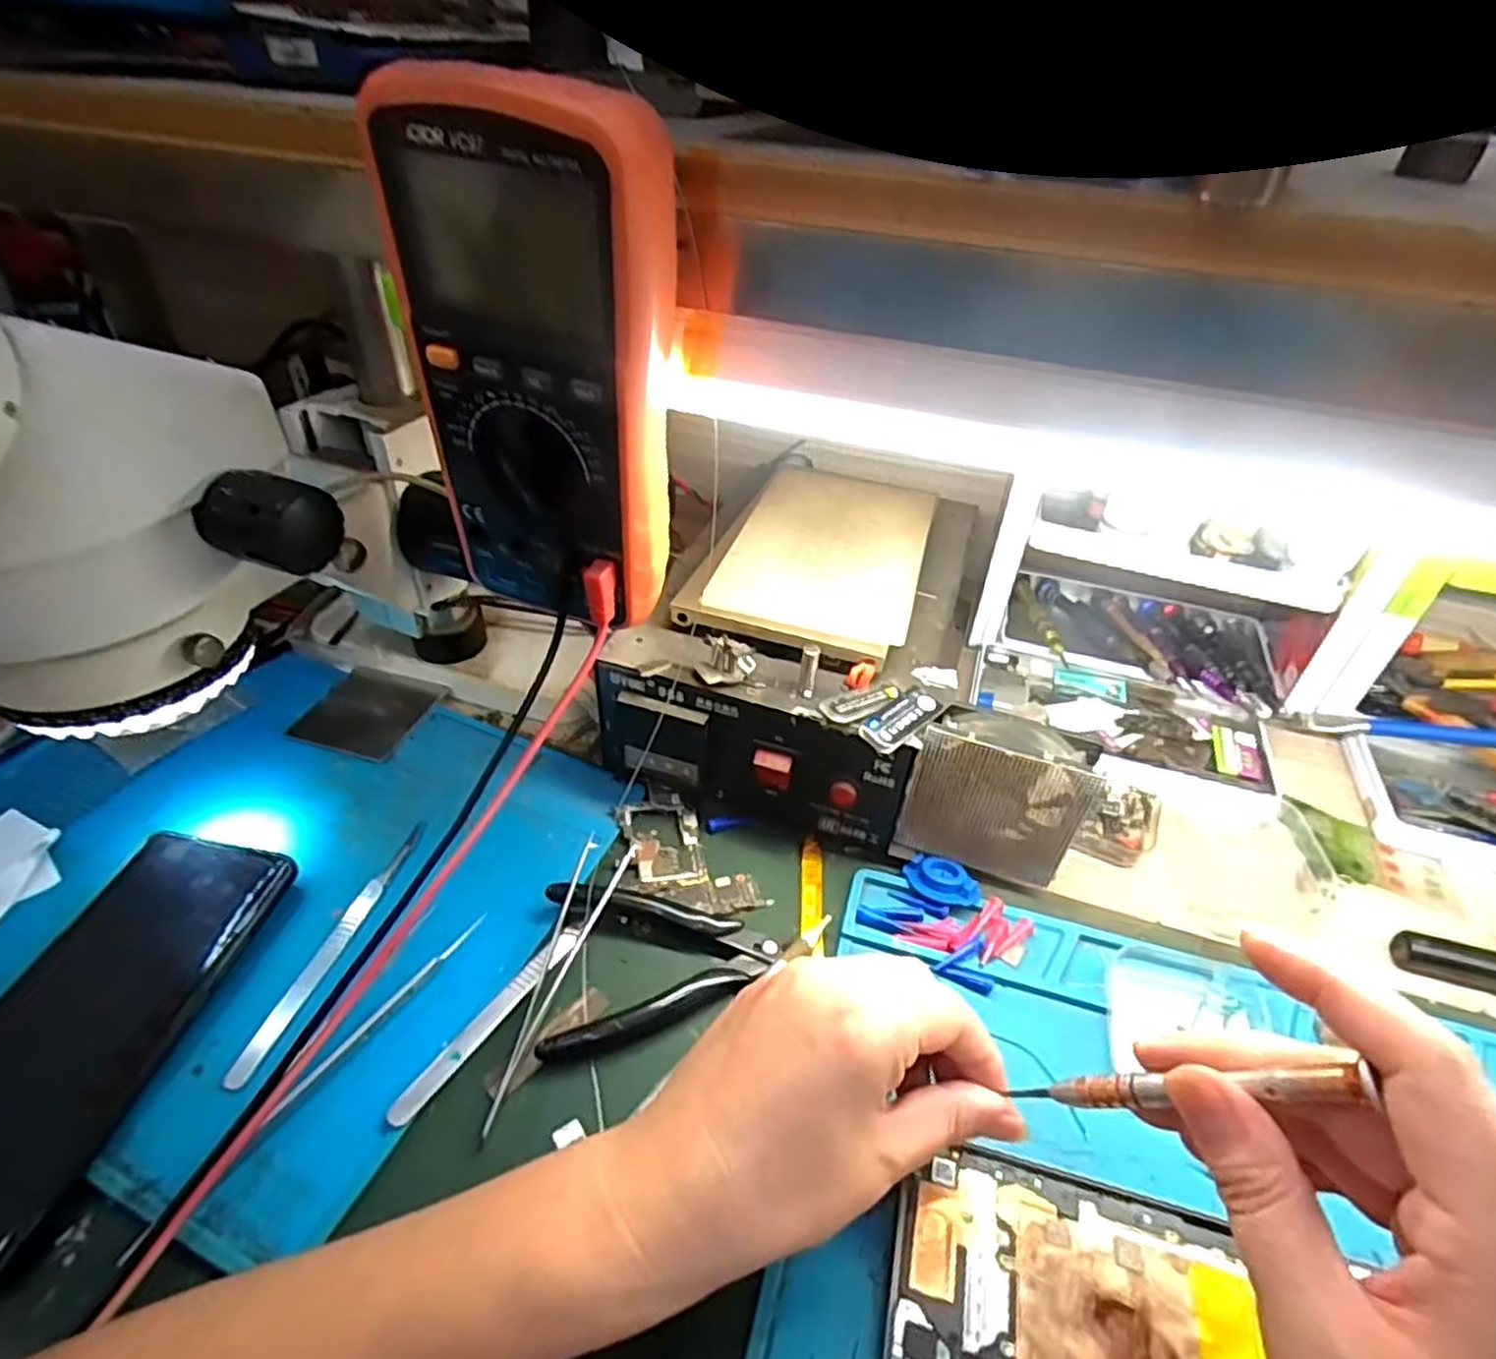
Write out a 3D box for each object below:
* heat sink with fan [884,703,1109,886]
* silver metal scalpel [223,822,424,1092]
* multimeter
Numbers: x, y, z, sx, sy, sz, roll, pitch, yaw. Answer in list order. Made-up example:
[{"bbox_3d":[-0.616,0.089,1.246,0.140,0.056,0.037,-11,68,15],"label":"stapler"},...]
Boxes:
[{"bbox_3d":[0.119,0.058,0.373,0.080,0.083,0.030,12,40,10],"label":"heat sink with fan"},{"bbox_3d":[-0.186,0.116,0.345,0.010,0.004,0.131,10,40,8],"label":"silver metal scalpel"},{"bbox_3d":[-0.068,-0.098,0.264,0.082,0.167,0.040,15,41,15],"label":"multimeter"}]

